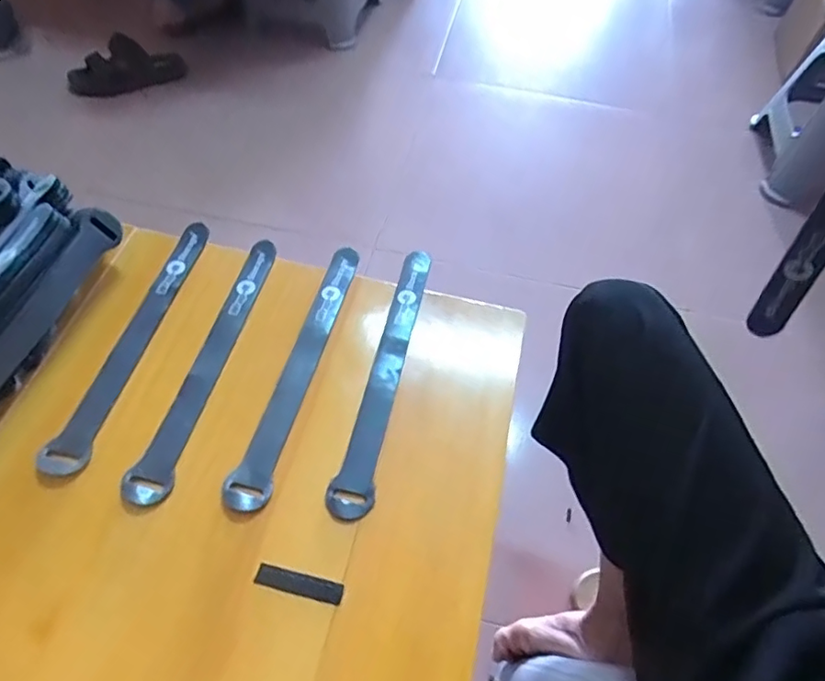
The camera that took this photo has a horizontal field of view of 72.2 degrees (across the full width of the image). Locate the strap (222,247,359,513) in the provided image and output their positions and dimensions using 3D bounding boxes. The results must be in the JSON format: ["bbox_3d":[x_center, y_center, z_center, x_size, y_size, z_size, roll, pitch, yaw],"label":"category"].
[{"bbox_3d":[-0.071,0.015,0.368,0.024,0.009,0.195,15,57,6],"label":"strap"}]

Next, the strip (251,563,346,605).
[{"bbox_3d":[-0.060,0.128,0.299,0.046,0.004,0.011,13,57,5],"label":"strip"}]

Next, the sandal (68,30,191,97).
[{"bbox_3d":[-0.642,-0.613,1.250,0.254,0.091,0.071,-10,58,-10],"label":"sandal"}]

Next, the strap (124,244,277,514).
[{"bbox_3d":[-0.131,0.009,0.368,0.024,0.007,0.195,12,57,4],"label":"strap"}]

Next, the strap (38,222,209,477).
[{"bbox_3d":[-0.178,-0.004,0.369,0.025,0.006,0.192,15,57,3],"label":"strap"}]

